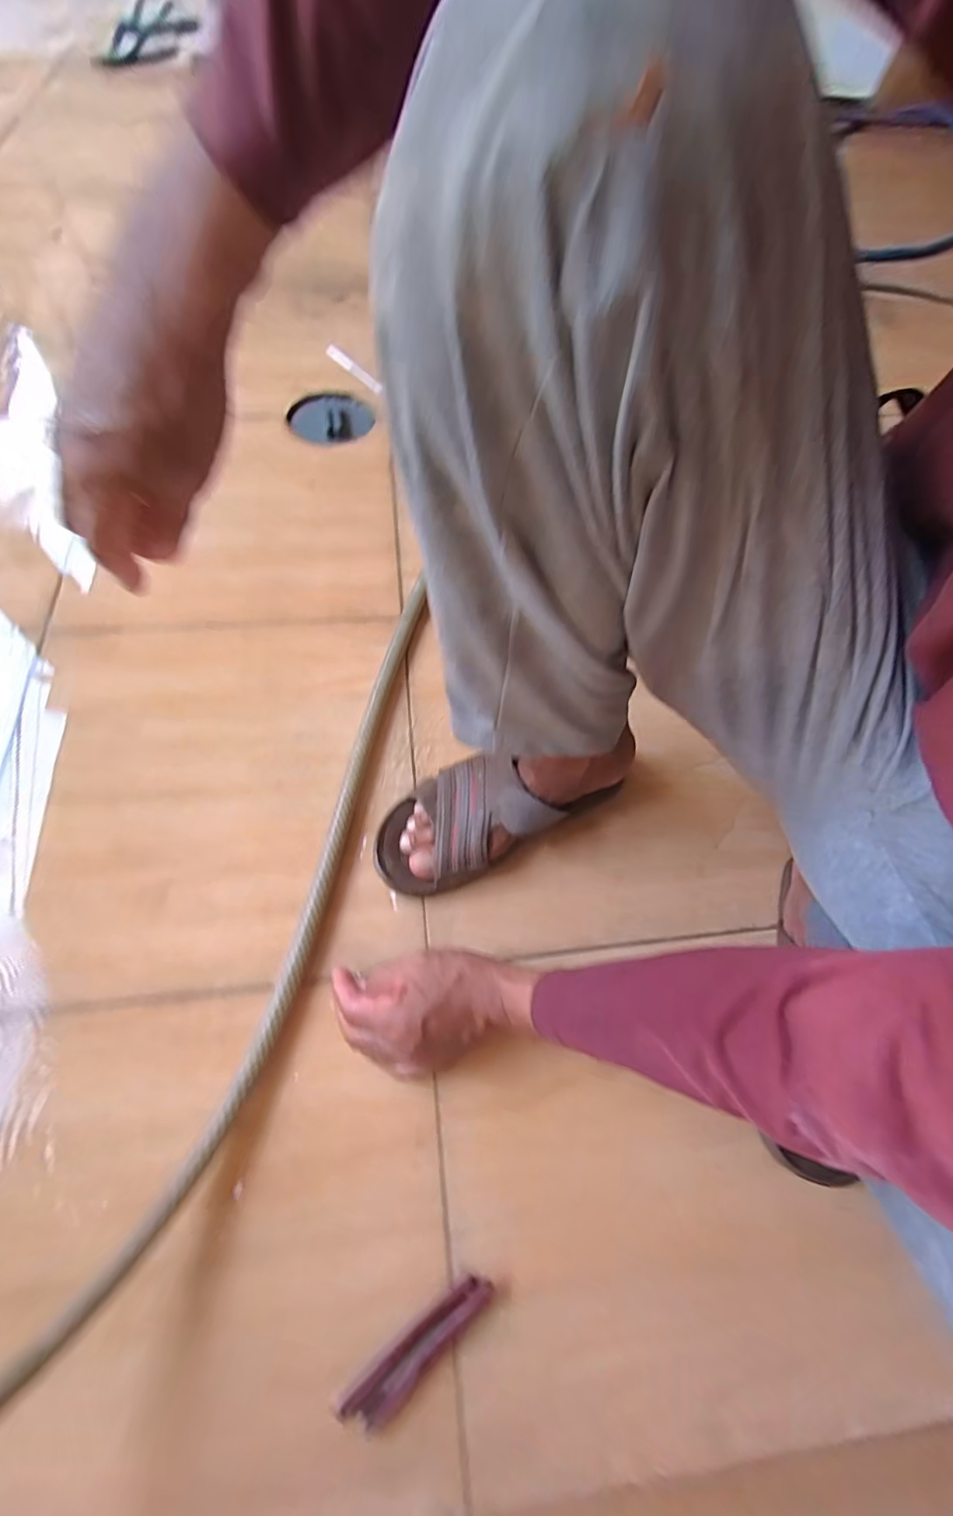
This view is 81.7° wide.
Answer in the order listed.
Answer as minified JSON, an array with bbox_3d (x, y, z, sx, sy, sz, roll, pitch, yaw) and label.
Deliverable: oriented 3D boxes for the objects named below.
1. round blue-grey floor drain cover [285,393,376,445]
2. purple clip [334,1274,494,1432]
[{"bbox_3d":[-0.223,-0.518,0.837,0.124,0.009,0.128,1,62,-2],"label":"round blue-grey floor drain cover"},{"bbox_3d":[-0.037,0.389,0.362,0.108,0.012,0.028,-33,69,-18],"label":"purple clip"}]

